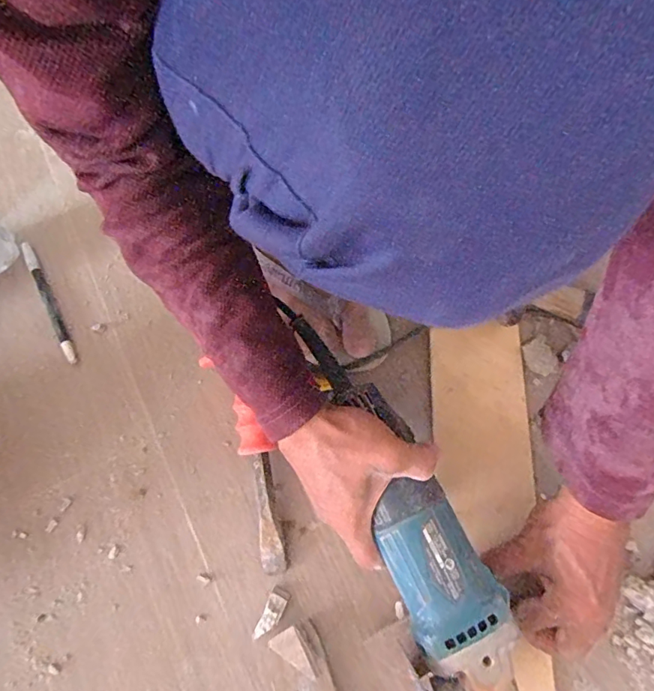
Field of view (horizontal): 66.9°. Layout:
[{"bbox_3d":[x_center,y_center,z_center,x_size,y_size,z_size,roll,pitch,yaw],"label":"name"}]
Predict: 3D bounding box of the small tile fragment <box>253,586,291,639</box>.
[{"bbox_3d":[-0.047,0.227,0.417,0.017,0.005,0.041,25,73,8],"label":"small tile fragment"}]

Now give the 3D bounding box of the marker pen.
[{"bbox_3d":[-0.287,-0.046,0.509,0.012,0.010,0.147,-27,73,-9],"label":"marker pen"}]

